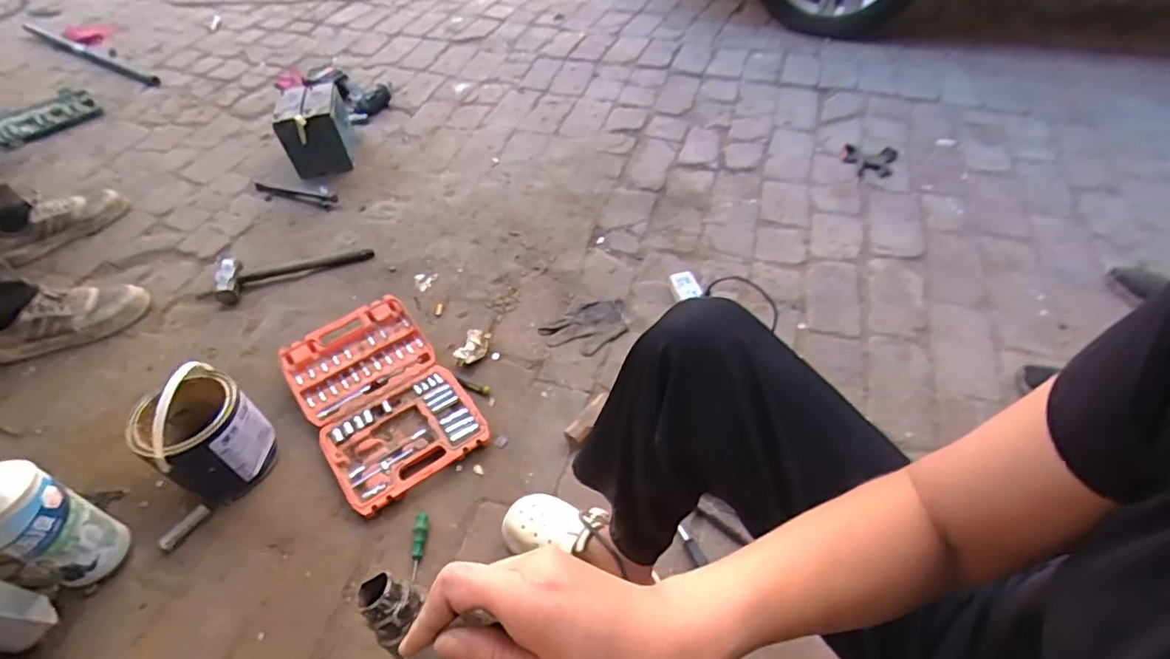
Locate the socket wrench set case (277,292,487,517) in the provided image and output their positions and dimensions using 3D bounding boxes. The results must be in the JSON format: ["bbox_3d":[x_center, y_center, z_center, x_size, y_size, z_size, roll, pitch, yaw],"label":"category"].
[{"bbox_3d":[-0.374,0.119,1.022,0.253,0.052,0.390,-30,56,-21],"label":"socket wrench set case"}]

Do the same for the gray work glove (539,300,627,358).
[{"bbox_3d":[0.010,-0.006,1.149,0.180,0.016,0.111,-29,56,-21],"label":"gray work glove"}]

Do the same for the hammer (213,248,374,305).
[{"bbox_3d":[-0.656,-0.150,1.261,0.327,0.040,0.115,-19,53,-14],"label":"hammer"}]

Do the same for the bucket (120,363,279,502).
[{"bbox_3d":[-0.617,0.164,0.903,0.160,0.182,0.154,-1,51,1],"label":"bucket"}]

